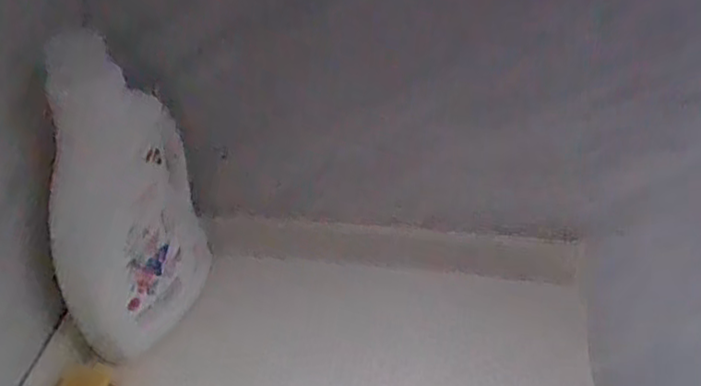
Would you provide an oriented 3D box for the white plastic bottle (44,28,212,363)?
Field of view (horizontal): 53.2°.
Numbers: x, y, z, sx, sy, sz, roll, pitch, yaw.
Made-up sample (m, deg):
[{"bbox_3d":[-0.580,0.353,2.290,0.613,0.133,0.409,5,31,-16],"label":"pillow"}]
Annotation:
[{"bbox_3d":[-0.203,0.005,0.628,0.084,0.278,0.149,6,38,8],"label":"white plastic bottle"}]

